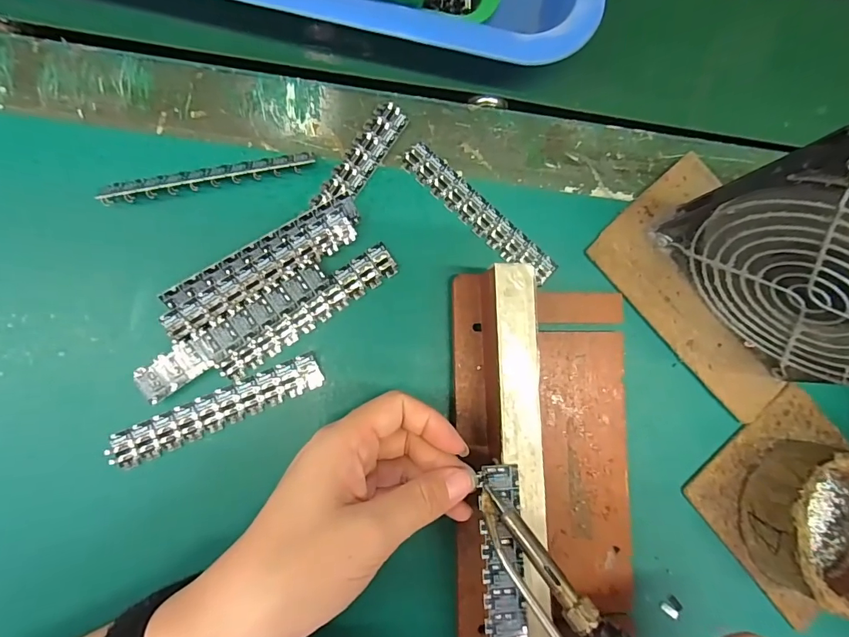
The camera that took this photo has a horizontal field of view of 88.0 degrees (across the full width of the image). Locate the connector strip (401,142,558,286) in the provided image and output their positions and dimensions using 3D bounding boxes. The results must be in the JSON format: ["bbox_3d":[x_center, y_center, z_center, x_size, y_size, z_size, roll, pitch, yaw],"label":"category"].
[{"bbox_3d":[0.032,-0.061,0.257,0.109,0.004,0.020,43,81,-1],"label":"connector strip"}]

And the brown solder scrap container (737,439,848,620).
[{"bbox_3d":[0.227,0.116,0.245,0.082,0.040,0.079,1,84,-7],"label":"brown solder scrap container"}]

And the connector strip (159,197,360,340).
[{"bbox_3d":[-0.085,-0.028,0.233,0.112,0.014,0.023,-32,88,-9],"label":"connector strip"}]

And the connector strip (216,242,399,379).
[{"bbox_3d":[-0.063,-0.004,0.239,0.107,0.004,0.019,-35,89,-9],"label":"connector strip"}]

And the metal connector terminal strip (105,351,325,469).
[{"bbox_3d":[-0.107,0.047,0.229,0.108,0.004,0.019,-23,87,-9],"label":"metal connector terminal strip"}]

